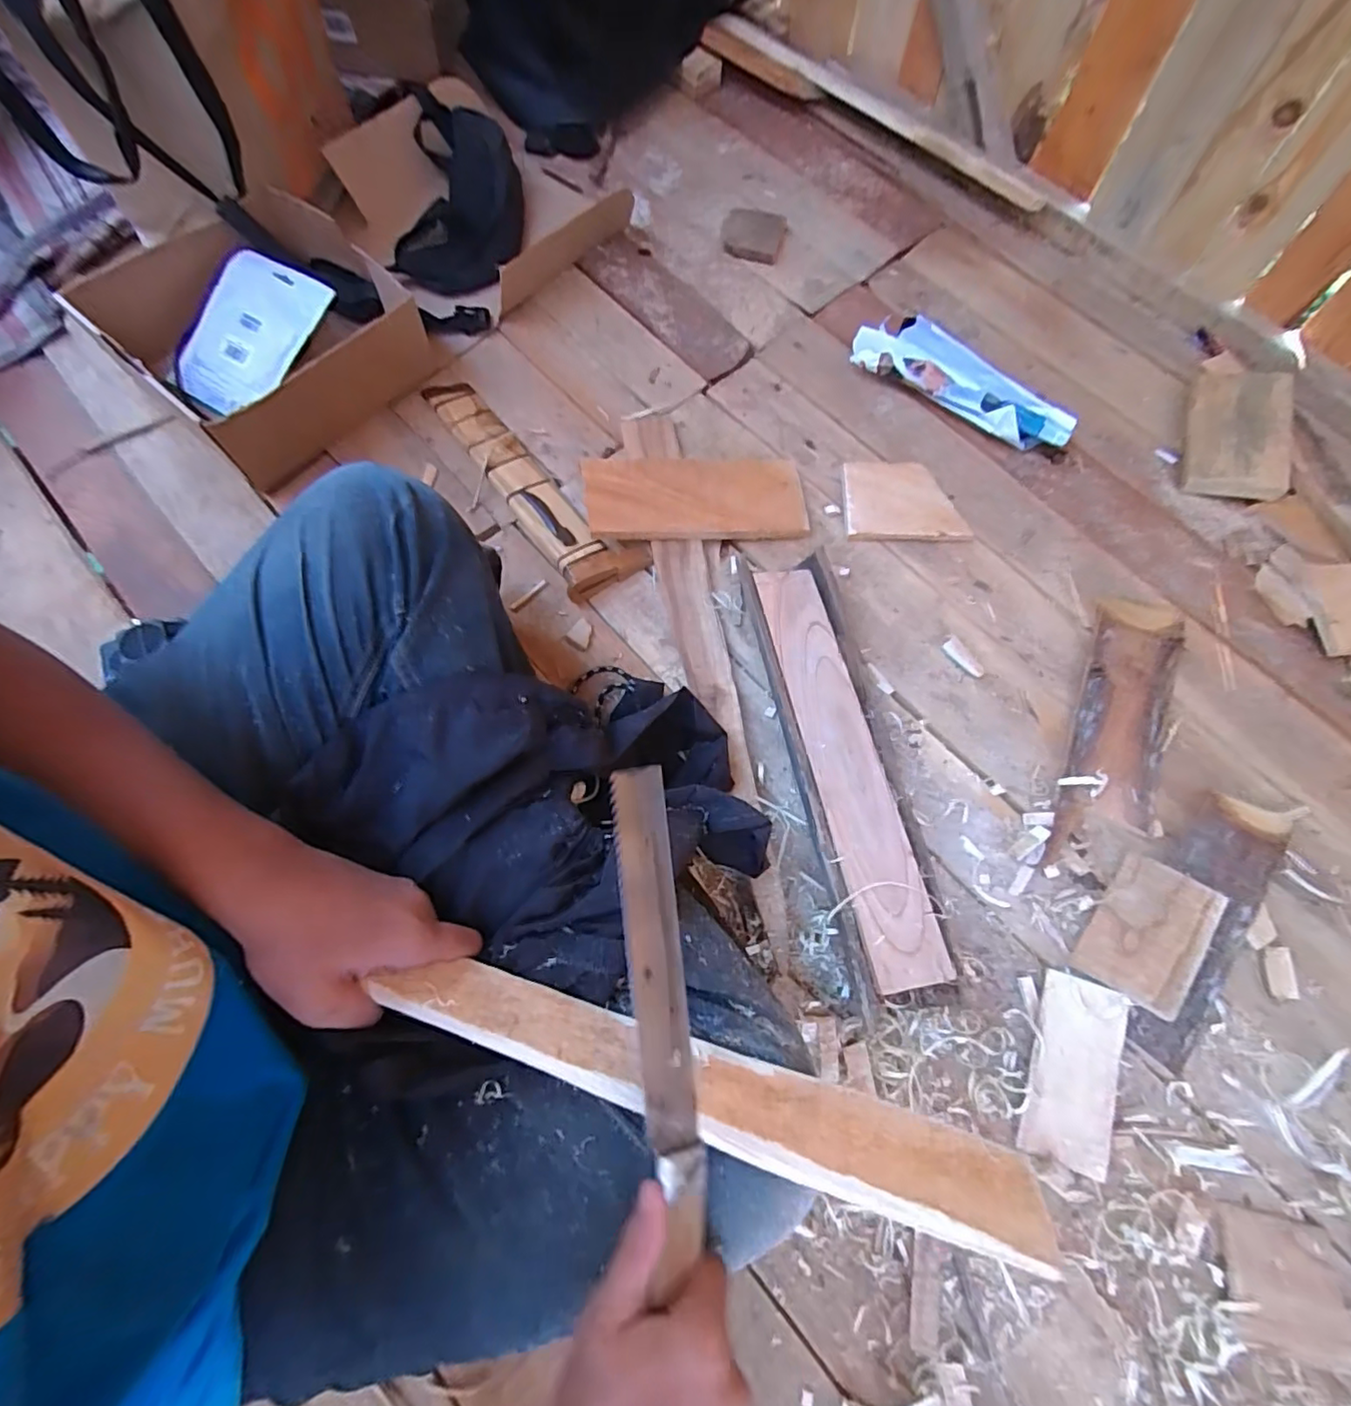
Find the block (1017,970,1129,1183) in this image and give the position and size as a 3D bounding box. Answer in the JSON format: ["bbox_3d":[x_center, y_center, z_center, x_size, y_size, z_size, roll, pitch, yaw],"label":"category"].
[{"bbox_3d":[0.317,0.292,0.479,0.056,0.010,0.135,15,75,16],"label":"block"}]

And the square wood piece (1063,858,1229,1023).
[{"bbox_3d":[0.402,0.195,0.509,0.123,0.013,0.078,-44,47,-17],"label":"square wood piece"}]

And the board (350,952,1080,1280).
[{"bbox_3d":[0.016,0.211,0.326,0.353,0.018,0.048,17,29,7],"label":"board"}]

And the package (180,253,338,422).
[{"bbox_3d":[-0.497,-0.428,0.701,0.136,0.010,0.187,29,87,7],"label":"package"}]

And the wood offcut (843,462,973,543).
[{"bbox_3d":[0.252,-0.222,0.667,0.131,0.019,0.090,2,70,0],"label":"wood offcut"}]

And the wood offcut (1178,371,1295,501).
[{"bbox_3d":[0.645,-0.306,0.686,0.103,0.019,0.156,14,82,17],"label":"wood offcut"}]

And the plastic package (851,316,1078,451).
[{"bbox_3d":[0.334,-0.375,0.711,0.268,0.050,0.078,32,73,10],"label":"plastic package"}]

